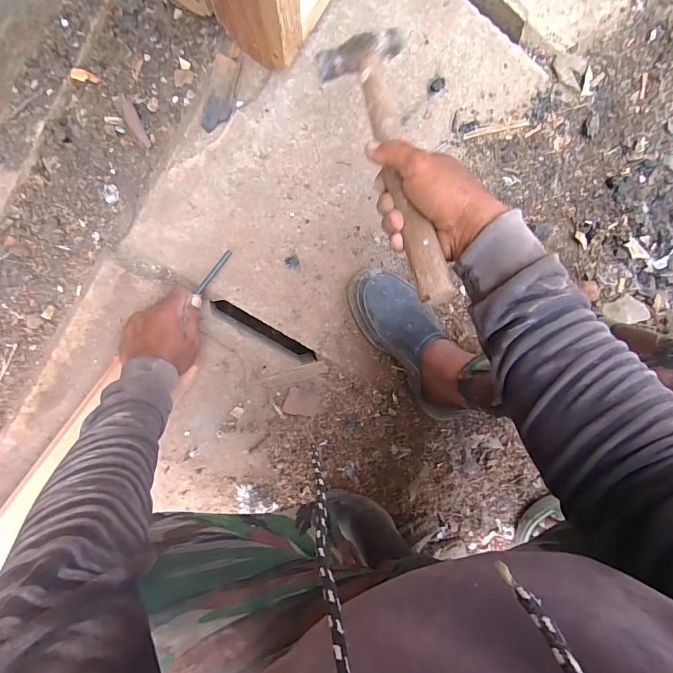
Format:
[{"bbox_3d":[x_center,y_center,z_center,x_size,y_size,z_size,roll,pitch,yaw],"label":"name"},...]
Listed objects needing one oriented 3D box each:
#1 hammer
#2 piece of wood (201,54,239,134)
[{"bbox_3d":[0.056,-0.182,0.401,0.089,0.033,0.324,-11,72,-4],"label":"hammer"},{"bbox_3d":[-0.162,-0.339,0.552,0.038,0.021,0.097,18,95,-7],"label":"piece of wood"}]

